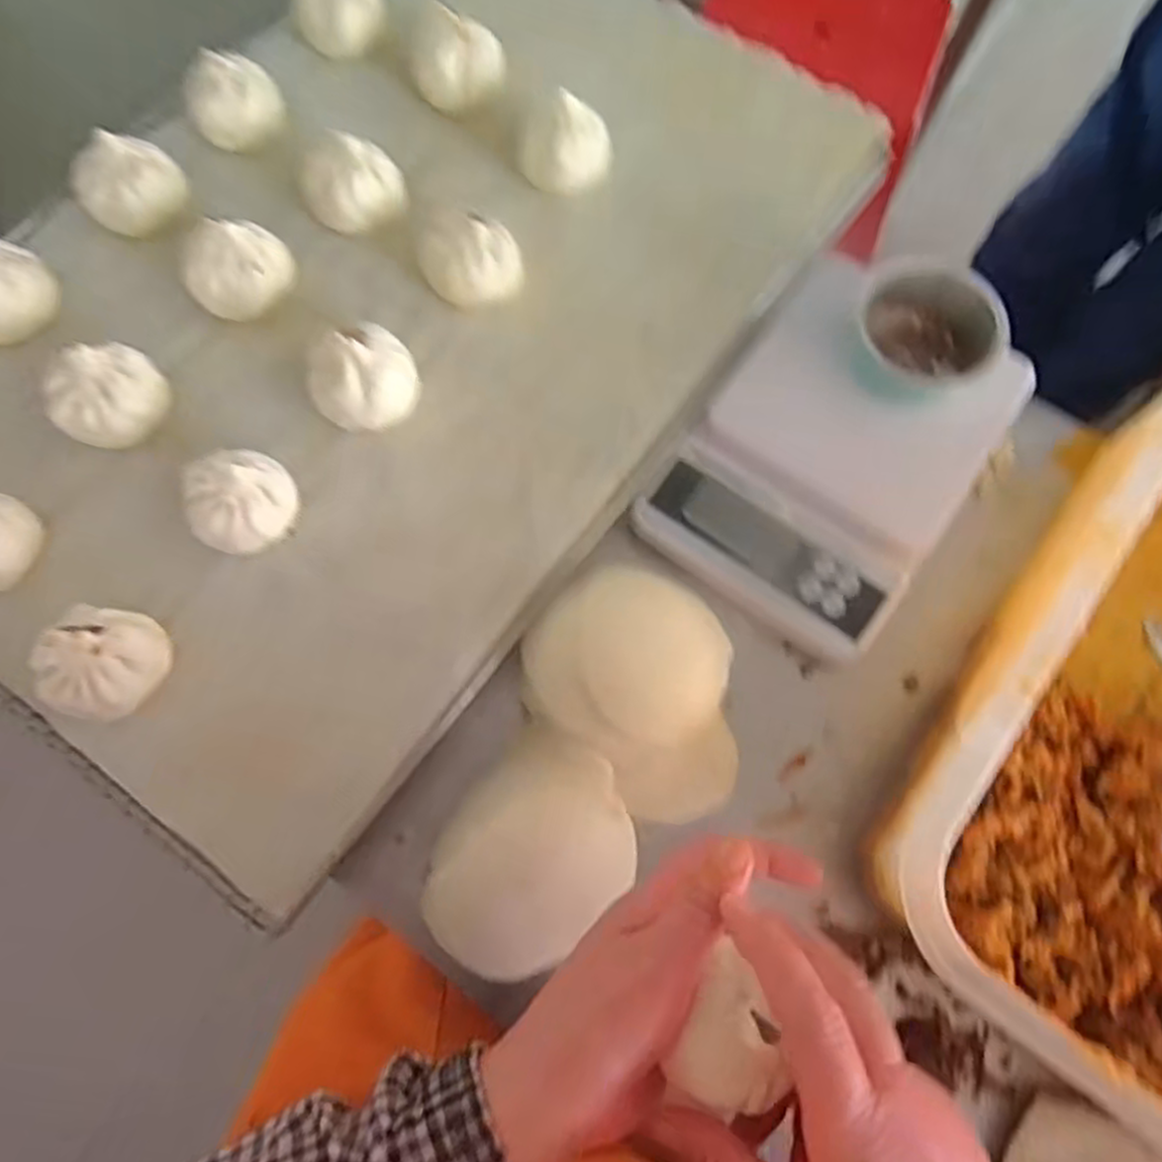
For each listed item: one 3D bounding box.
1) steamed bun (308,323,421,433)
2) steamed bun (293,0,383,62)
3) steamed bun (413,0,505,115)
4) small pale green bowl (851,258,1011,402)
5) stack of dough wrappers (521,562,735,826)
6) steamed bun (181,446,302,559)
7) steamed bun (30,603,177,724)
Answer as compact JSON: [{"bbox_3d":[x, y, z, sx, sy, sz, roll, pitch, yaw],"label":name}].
[{"bbox_3d":[-0.120,-0.113,0.410,0.058,0.047,0.055,-25,76,-8],"label":"steamed bun"},{"bbox_3d":[-0.159,-0.375,0.493,0.052,0.045,0.052,0,74,-1],"label":"steamed bun"},{"bbox_3d":[-0.079,-0.333,0.485,0.055,0.046,0.055,0,74,-1],"label":"steamed bun"},{"bbox_3d":[0.196,-0.141,0.436,0.082,0.038,0.077,43,77,10],"label":"small pale green bowl"},{"bbox_3d":[0.036,0.056,0.397,0.138,0.059,0.099,42,77,10],"label":"stack of dough wrappers"},{"bbox_3d":[-0.174,-0.040,0.384,0.049,0.033,0.045,0,74,-1],"label":"steamed bun"},{"bbox_3d":[-0.235,0.038,0.361,0.051,0.041,0.055,18,74,4],"label":"steamed bun"}]

